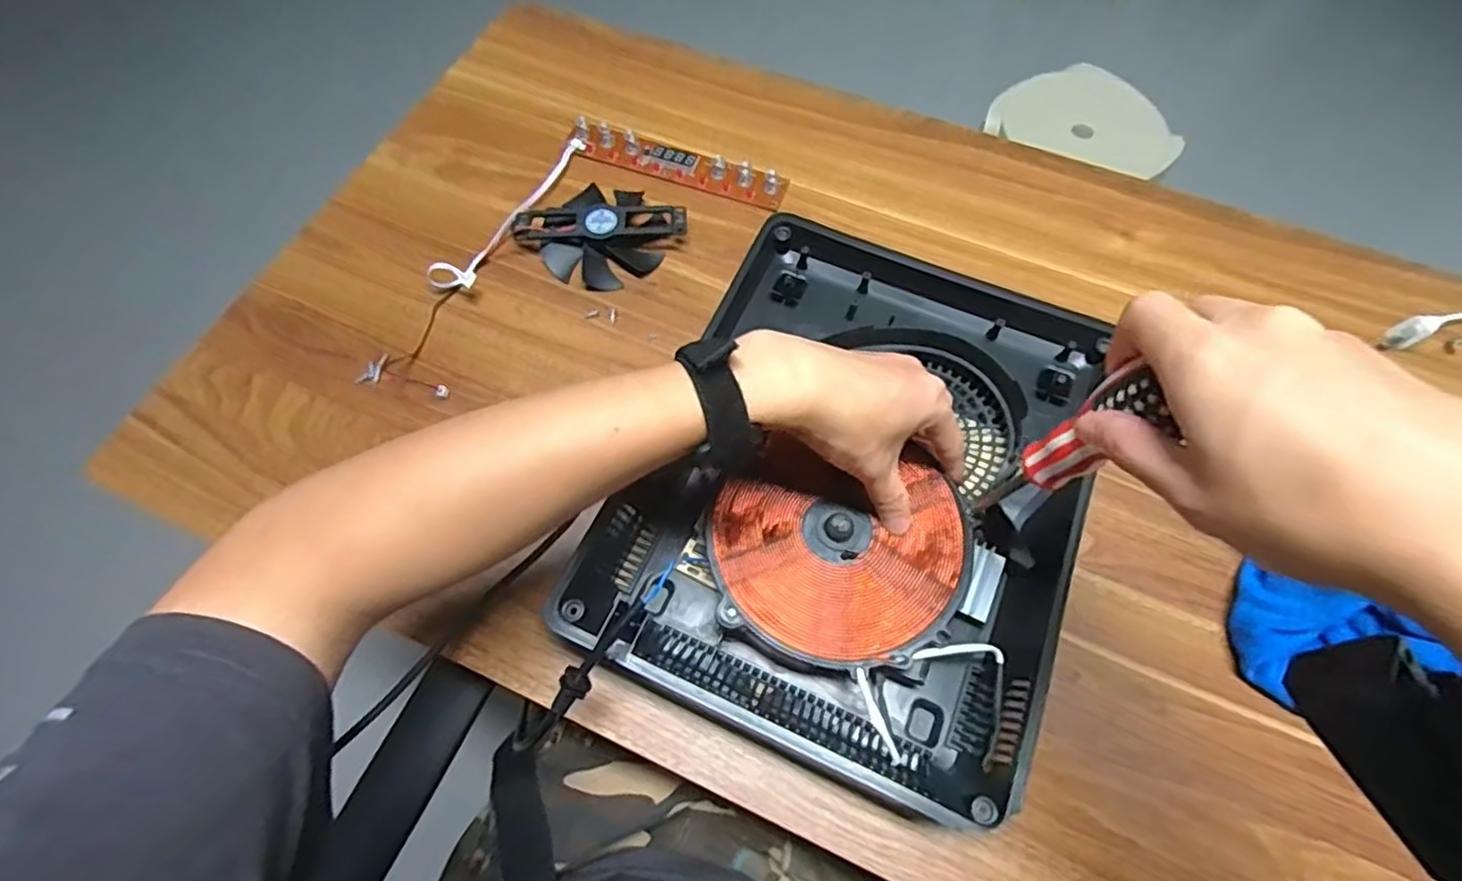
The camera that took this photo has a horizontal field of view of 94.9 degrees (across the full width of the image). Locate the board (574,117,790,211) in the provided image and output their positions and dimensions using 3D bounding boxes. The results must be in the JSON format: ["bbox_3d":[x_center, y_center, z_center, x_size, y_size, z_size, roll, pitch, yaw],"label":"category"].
[{"bbox_3d":[-0.049,-0.247,0.602,0.198,0.016,0.039,17,66,8],"label":"board"}]

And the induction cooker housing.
[{"bbox_3d":[0.086,0.020,0.452,0.270,0.058,0.358,22,67,10],"label":"induction cooker housing"}]

